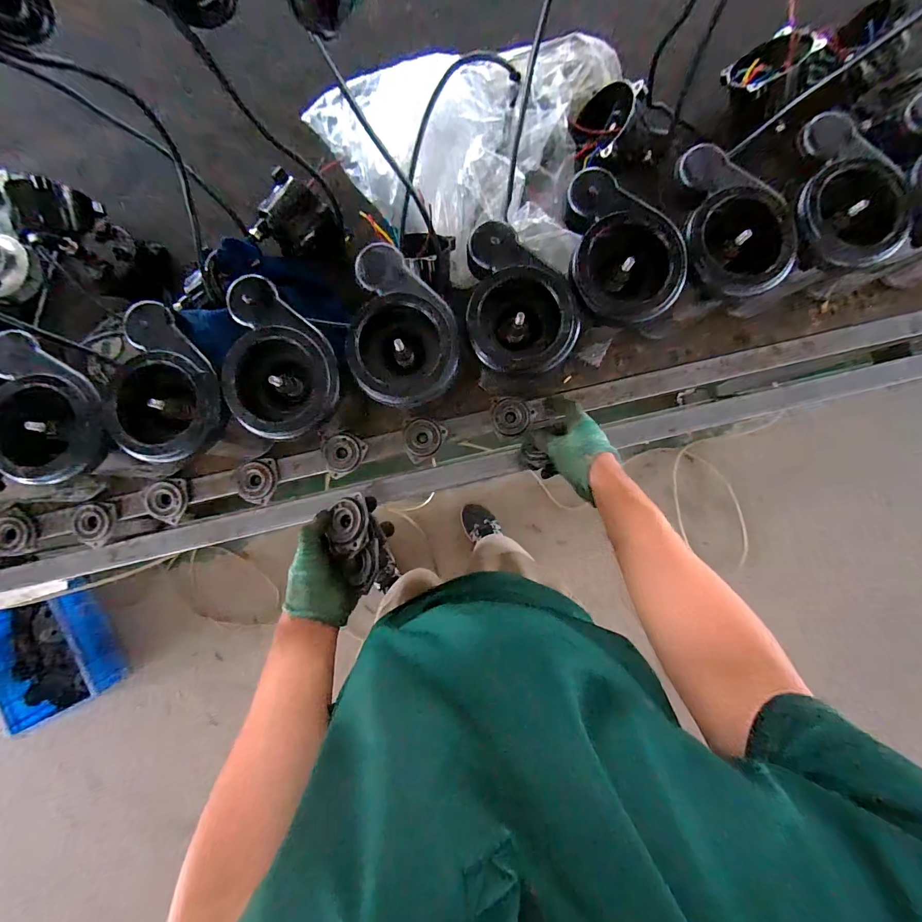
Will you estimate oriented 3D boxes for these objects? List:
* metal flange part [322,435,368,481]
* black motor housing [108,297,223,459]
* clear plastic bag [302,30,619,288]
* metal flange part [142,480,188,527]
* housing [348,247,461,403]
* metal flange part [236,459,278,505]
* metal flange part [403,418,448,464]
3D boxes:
[{"bbox_3d":[-0.170,-0.012,0.588,0.063,0.012,0.060,-19,89,-1],"label":"metal flange part"},{"bbox_3d":[-0.311,-0.082,0.433,0.117,0.038,0.166,8,89,0],"label":"black motor housing"},{"bbox_3d":[0.016,-0.406,0.522,0.394,0.132,0.268,-12,89,-1],"label":"clear plastic bag"},{"bbox_3d":[-0.431,0.061,0.588,0.057,0.019,0.063,-8,89,0],"label":"metal flange part"},{"bbox_3d":[-0.063,-0.143,0.433,0.126,0.048,0.160,7,89,0],"label":"housing"},{"bbox_3d":[-0.300,0.033,0.588,0.058,0.013,0.063,-10,89,-1],"label":"metal flange part"},{"bbox_3d":[-0.052,-0.031,0.589,0.062,0.025,0.061,-7,89,0],"label":"metal flange part"}]

